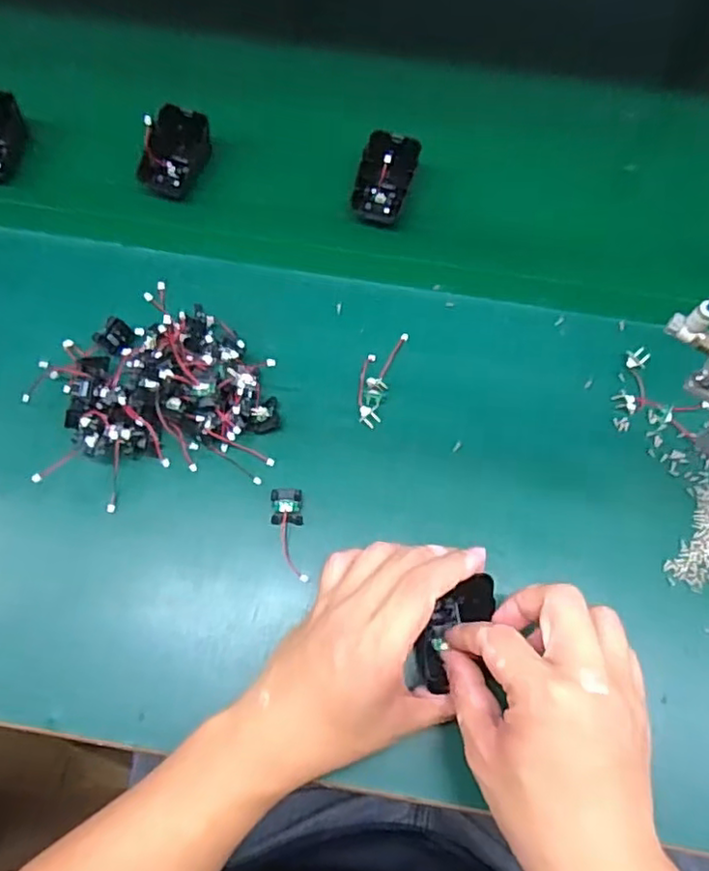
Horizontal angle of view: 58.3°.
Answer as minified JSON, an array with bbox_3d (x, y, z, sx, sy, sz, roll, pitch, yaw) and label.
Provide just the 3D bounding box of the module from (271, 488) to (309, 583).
[{"bbox_3d":[-0.044,0.067,0.432,0.021,0.011,0.065,-7,72,-3],"label":"module"}]

